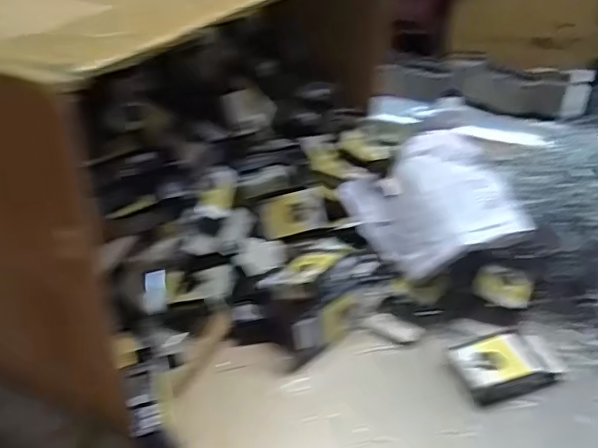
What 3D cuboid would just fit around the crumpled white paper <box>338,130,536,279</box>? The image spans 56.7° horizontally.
[{"bbox_3d":[0.136,-0.017,0.619,0.161,0.091,0.197,-5,34,-9],"label":"crumpled white paper"}]

